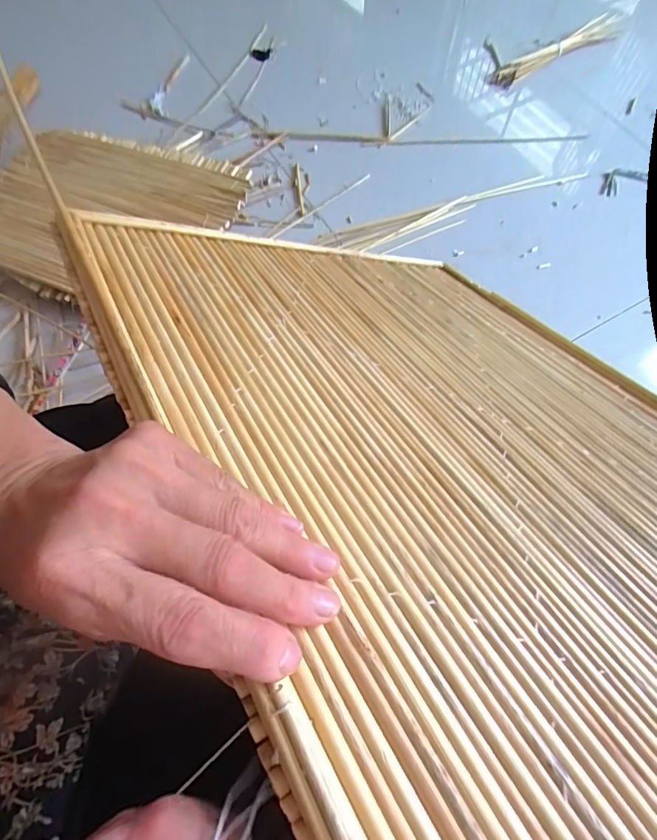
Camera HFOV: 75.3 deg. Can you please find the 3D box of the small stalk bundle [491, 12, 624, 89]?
[{"bbox_3d":[0.613,-0.977,1.121,0.454,0.054,0.059,-30,79,-6],"label":"small stalk bundle"}]

